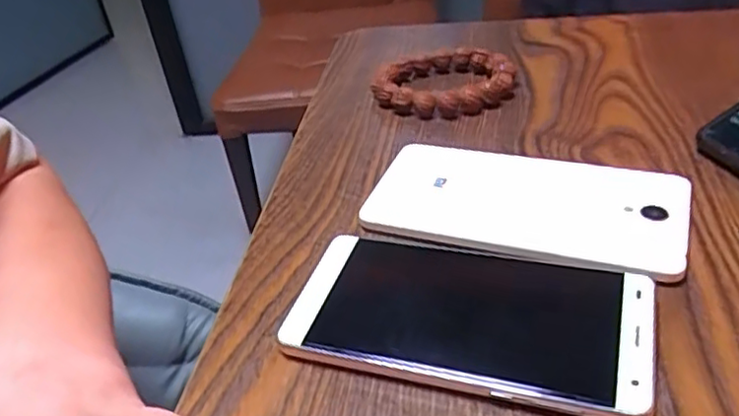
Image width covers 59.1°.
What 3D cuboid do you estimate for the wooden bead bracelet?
[{"bbox_3d":[0.048,-0.082,0.429,0.082,0.016,0.070,-18,38,-13],"label":"wooden bead bracelet"}]

